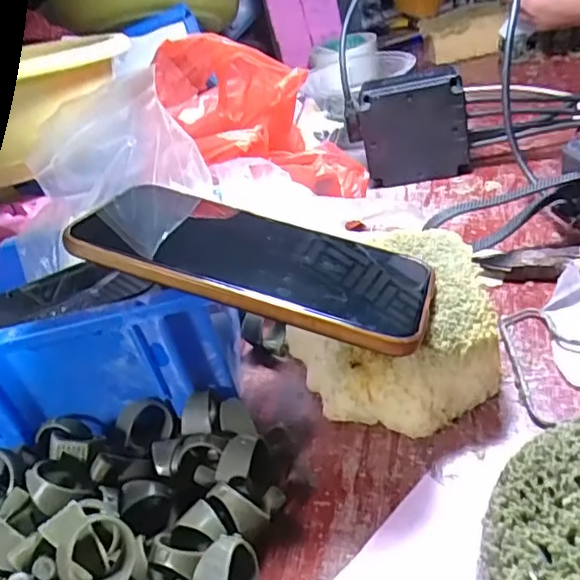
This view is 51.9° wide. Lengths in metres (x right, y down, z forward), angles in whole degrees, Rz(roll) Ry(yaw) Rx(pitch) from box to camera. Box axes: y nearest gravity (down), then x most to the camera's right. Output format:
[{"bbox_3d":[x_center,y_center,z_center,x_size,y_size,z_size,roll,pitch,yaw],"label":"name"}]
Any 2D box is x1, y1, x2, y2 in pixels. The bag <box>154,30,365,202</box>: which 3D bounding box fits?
[{"bbox_3d":[-0.019,-0.121,0.411,0.114,0.113,0.094,-2,34,20],"label":"bag"}]

